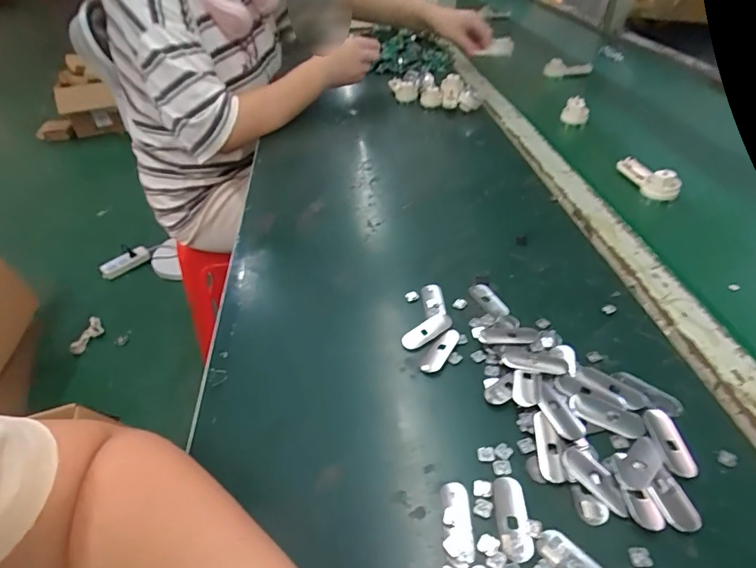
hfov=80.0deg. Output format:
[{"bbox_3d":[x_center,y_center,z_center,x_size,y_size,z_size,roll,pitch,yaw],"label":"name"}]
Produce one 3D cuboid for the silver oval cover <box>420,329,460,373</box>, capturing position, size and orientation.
[{"bbox_3d":[0.054,0.057,0.391,0.018,0.004,0.049,19,47,26],"label":"silver oval cover"}]

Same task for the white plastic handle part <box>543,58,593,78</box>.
[{"bbox_3d":[0.390,-0.446,0.923,0.102,0.039,0.016,-12,41,-6],"label":"white plastic handle part"}]

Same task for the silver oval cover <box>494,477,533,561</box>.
[{"bbox_3d":[0.085,0.147,0.285,0.019,0.004,0.050,-2,41,5],"label":"silver oval cover"}]

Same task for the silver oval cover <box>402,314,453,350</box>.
[{"bbox_3d":[0.045,0.043,0.414,0.052,0.004,0.019,-27,45,-22],"label":"silver oval cover"}]

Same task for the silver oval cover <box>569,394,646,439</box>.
[{"bbox_3d":[0.168,0.095,0.331,0.051,0.005,0.021,15,45,23],"label":"silver oval cover"}]

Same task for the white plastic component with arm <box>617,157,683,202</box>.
[{"bbox_3d":[0.348,-0.142,0.581,0.039,0.032,0.090,-7,41,0],"label":"white plastic component with arm"}]

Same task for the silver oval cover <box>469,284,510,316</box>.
[{"bbox_3d":[0.110,0.015,0.440,0.020,0.004,0.050,-25,44,-20],"label":"silver oval cover"}]

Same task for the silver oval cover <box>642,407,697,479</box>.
[{"bbox_3d":[0.203,0.109,0.314,0.021,0.004,0.050,-4,41,3],"label":"silver oval cover"}]

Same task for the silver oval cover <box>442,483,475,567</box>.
[{"bbox_3d":[0.051,0.151,0.285,0.017,0.004,0.050,-3,41,4],"label":"silver oval cover"}]

